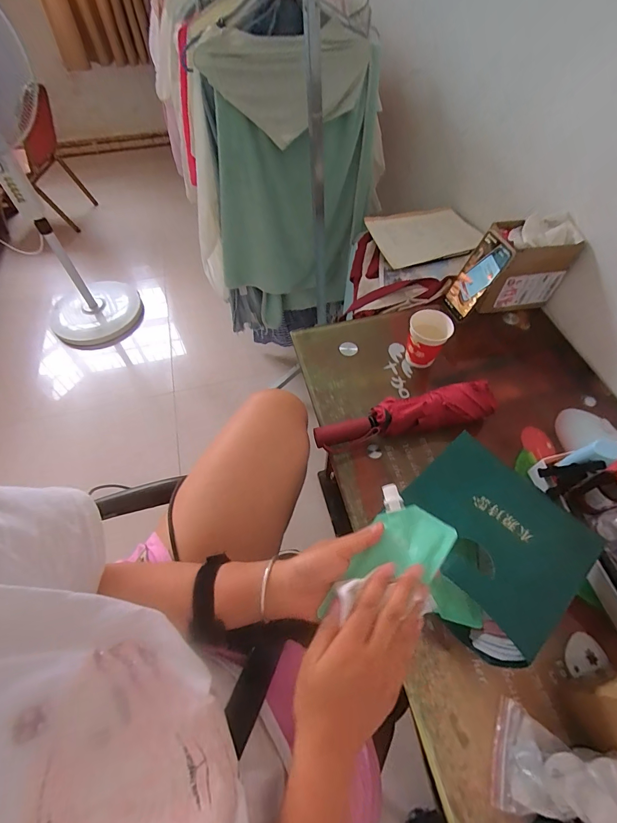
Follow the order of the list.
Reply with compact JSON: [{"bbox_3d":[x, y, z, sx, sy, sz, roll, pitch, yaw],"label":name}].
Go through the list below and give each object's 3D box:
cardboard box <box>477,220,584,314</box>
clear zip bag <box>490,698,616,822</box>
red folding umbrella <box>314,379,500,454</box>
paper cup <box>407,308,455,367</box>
[{"bbox_3d":[0.414,-0.282,0.743,0.157,0.143,0.089,-7,57,-4],"label":"cardboard box"},{"bbox_3d":[0.258,0.375,0.379,0.106,0.071,0.093,20,59,13],"label":"clear zip bag"},{"bbox_3d":[0.157,0.013,0.615,0.295,0.060,0.064,-12,57,-7],"label":"red folding umbrella"},{"bbox_3d":[0.215,-0.127,0.687,0.070,0.097,0.068,0,57,1],"label":"paper cup"}]

